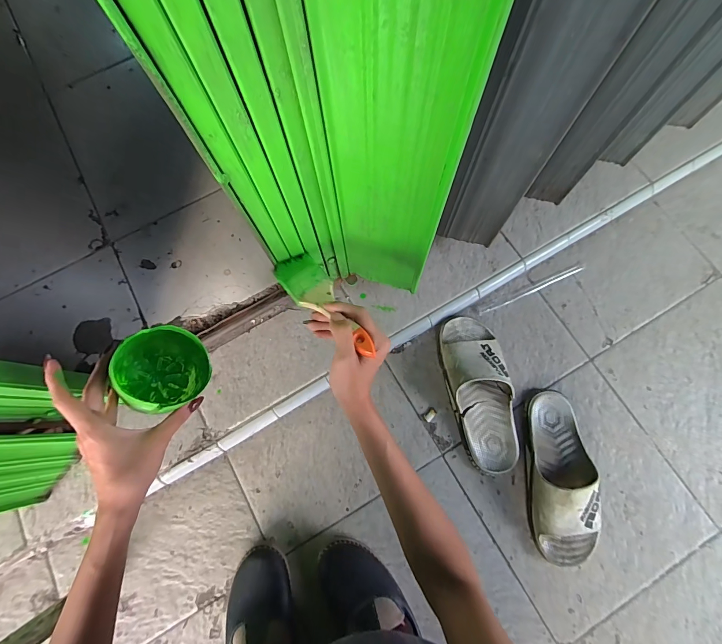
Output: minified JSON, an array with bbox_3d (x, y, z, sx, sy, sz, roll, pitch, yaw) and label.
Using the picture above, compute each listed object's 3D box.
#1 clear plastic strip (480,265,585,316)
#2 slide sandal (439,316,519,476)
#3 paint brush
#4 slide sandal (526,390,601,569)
[{"bbox_3d":[0.304,-0.058,0.614,0.201,0.009,0.014,-24,77,-5],"label":"clear plastic strip"},{"bbox_3d":[0.193,0.107,0.545,0.094,0.060,0.241,-13,76,-2],"label":"slide sandal"},{"bbox_3d":[-0.042,-0.025,0.392,0.050,0.015,0.174,-39,59,-8],"label":"paint brush"},{"bbox_3d":[0.300,0.226,0.508,0.087,0.057,0.235,4,76,2],"label":"slide sandal"}]

